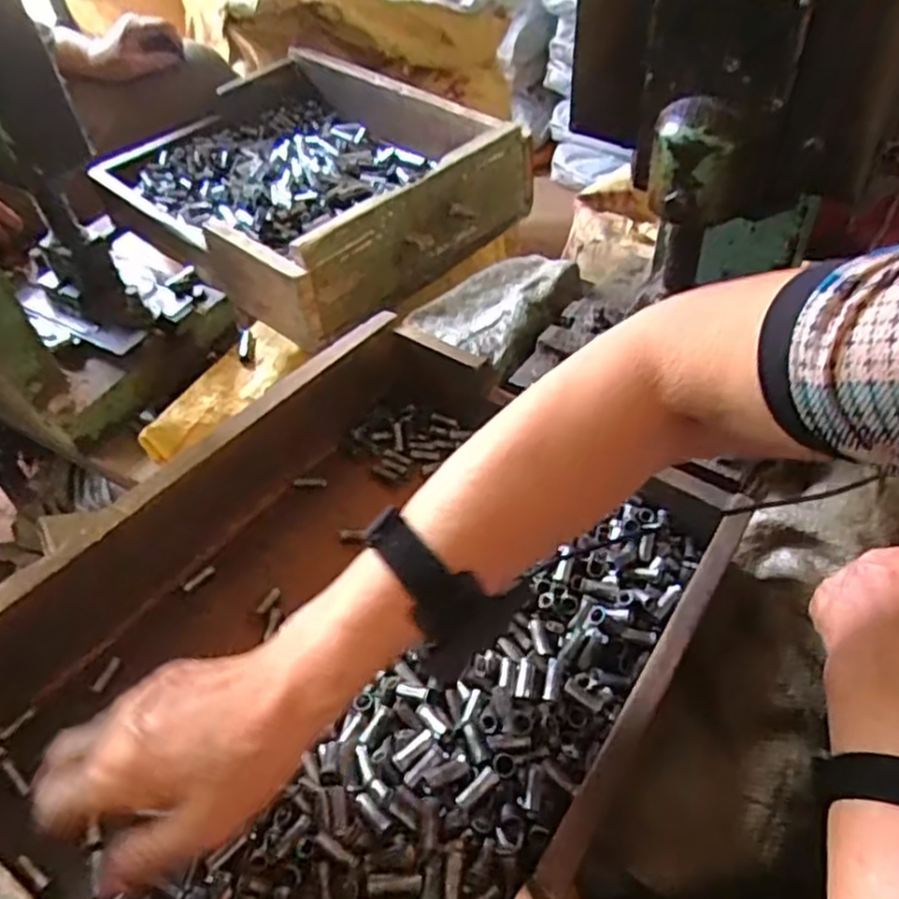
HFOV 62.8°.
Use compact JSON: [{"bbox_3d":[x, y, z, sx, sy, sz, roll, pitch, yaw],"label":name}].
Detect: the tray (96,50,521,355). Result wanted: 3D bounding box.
[{"bbox_3d":[-0.185,-0.351,0.912,0.486,0.108,0.365,33,61,28],"label":"tray"}]

